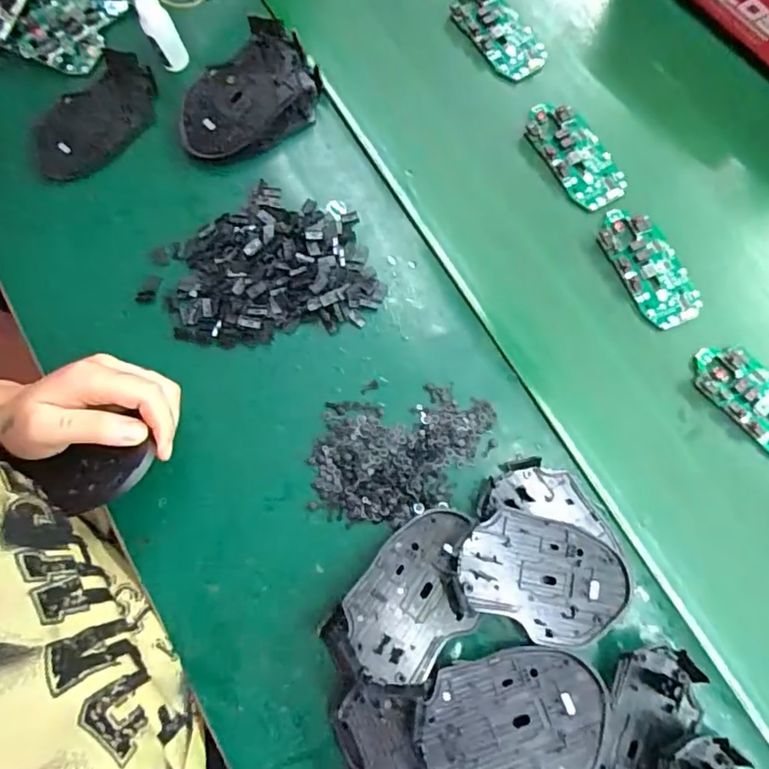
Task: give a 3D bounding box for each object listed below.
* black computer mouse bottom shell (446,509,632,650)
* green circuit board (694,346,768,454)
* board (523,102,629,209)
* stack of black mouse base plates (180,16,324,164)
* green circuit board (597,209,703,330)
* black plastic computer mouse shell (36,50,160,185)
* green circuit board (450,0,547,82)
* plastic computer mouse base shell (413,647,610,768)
[{"bbox_3d":[0.102,0.126,0.361,0.110,0.019,0.072,17,79,5],"label":"black computer mouse bottom shell"},{"bbox_3d":[0.267,0.012,0.396,0.045,0.008,0.099,-42,80,-7],"label":"green circuit board"},{"bbox_3d":[0.151,-0.183,0.442,0.045,0.011,0.095,-33,79,-5],"label":"board"},{"bbox_3d":[-0.110,-0.226,0.440,0.116,0.038,0.081,-40,80,-7],"label":"stack of black mouse base plates"},{"bbox_3d":[0.199,-0.089,0.419,0.044,0.009,0.097,-29,79,-5],"label":"green circuit board"},{"bbox_3d":[-0.233,-0.214,0.453,0.115,0.011,0.076,-44,80,-7],"label":"black plastic computer mouse shell"},{"bbox_3d":[0.096,-0.296,0.469,0.044,0.014,0.092,-33,79,-5],"label":"green circuit board"},{"bbox_3d":[0.077,0.205,0.337,0.115,0.019,0.072,-10,57,-5],"label":"plastic computer mouse base shell"}]

